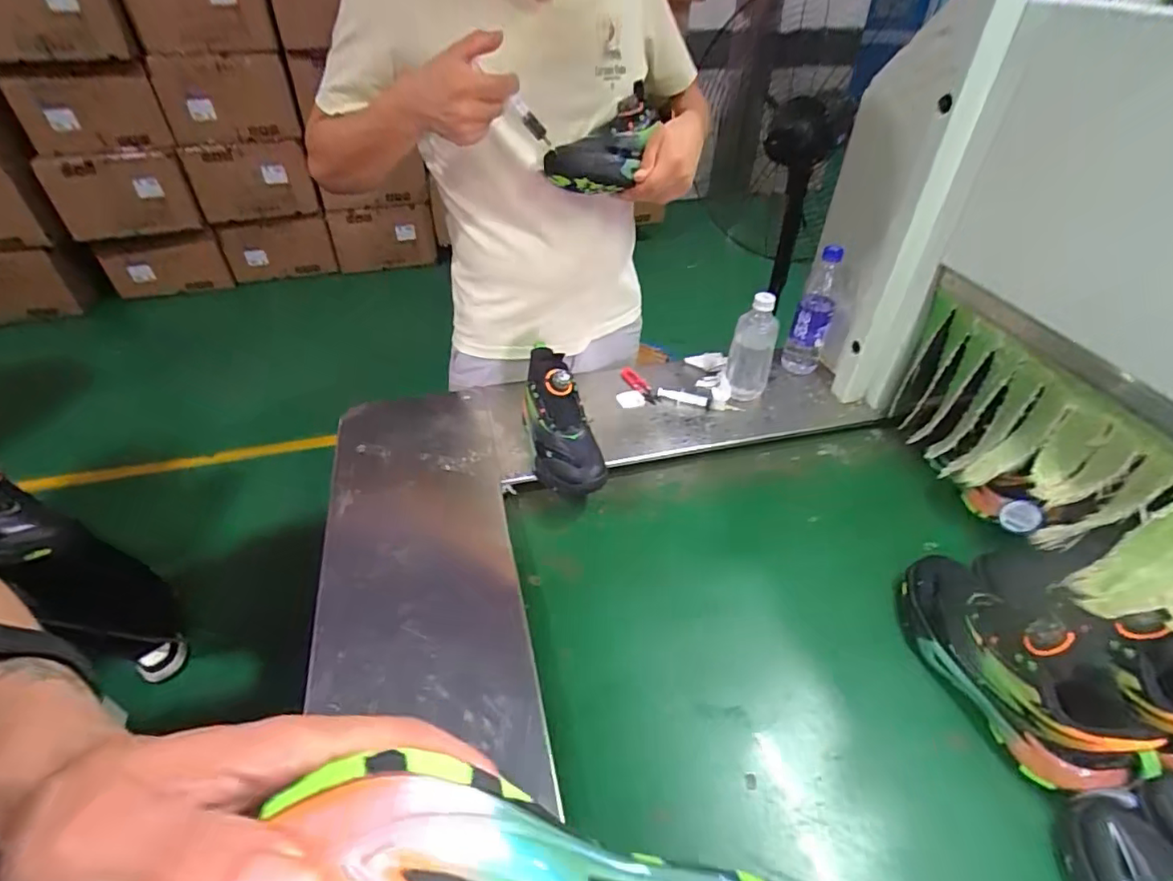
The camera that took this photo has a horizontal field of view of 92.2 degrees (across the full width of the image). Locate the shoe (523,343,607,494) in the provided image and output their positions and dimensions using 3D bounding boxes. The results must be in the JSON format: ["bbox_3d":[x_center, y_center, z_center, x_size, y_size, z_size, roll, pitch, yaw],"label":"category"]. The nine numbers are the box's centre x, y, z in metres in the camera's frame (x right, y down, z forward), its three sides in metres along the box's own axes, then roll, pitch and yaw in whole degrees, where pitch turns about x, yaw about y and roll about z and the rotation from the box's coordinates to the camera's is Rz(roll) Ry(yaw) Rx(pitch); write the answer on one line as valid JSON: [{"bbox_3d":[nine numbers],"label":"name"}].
[{"bbox_3d":[-0.047,-0.026,0.834,0.086,0.102,0.238,-13,71,-14],"label":"shoe"}]

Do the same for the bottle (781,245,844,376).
[{"bbox_3d":[0.396,-0.229,0.979,0.064,0.218,0.073,15,44,16],"label":"bottle"}]

